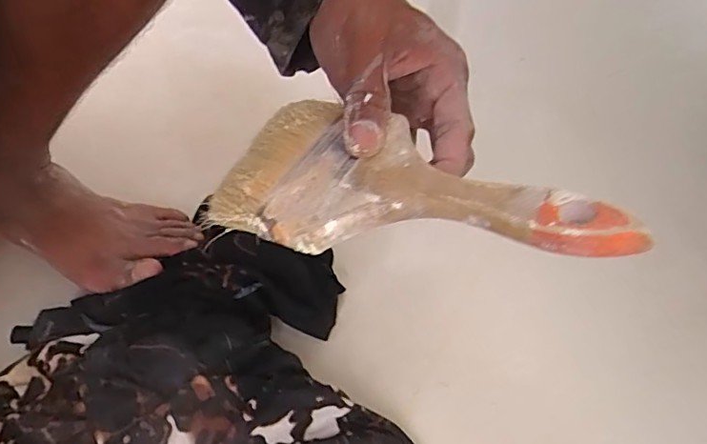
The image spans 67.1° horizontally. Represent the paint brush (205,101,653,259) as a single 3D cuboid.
[{"bbox_3d":[0.026,-0.014,0.264,0.203,0.023,0.088,14,59,28],"label":"paint brush"}]

